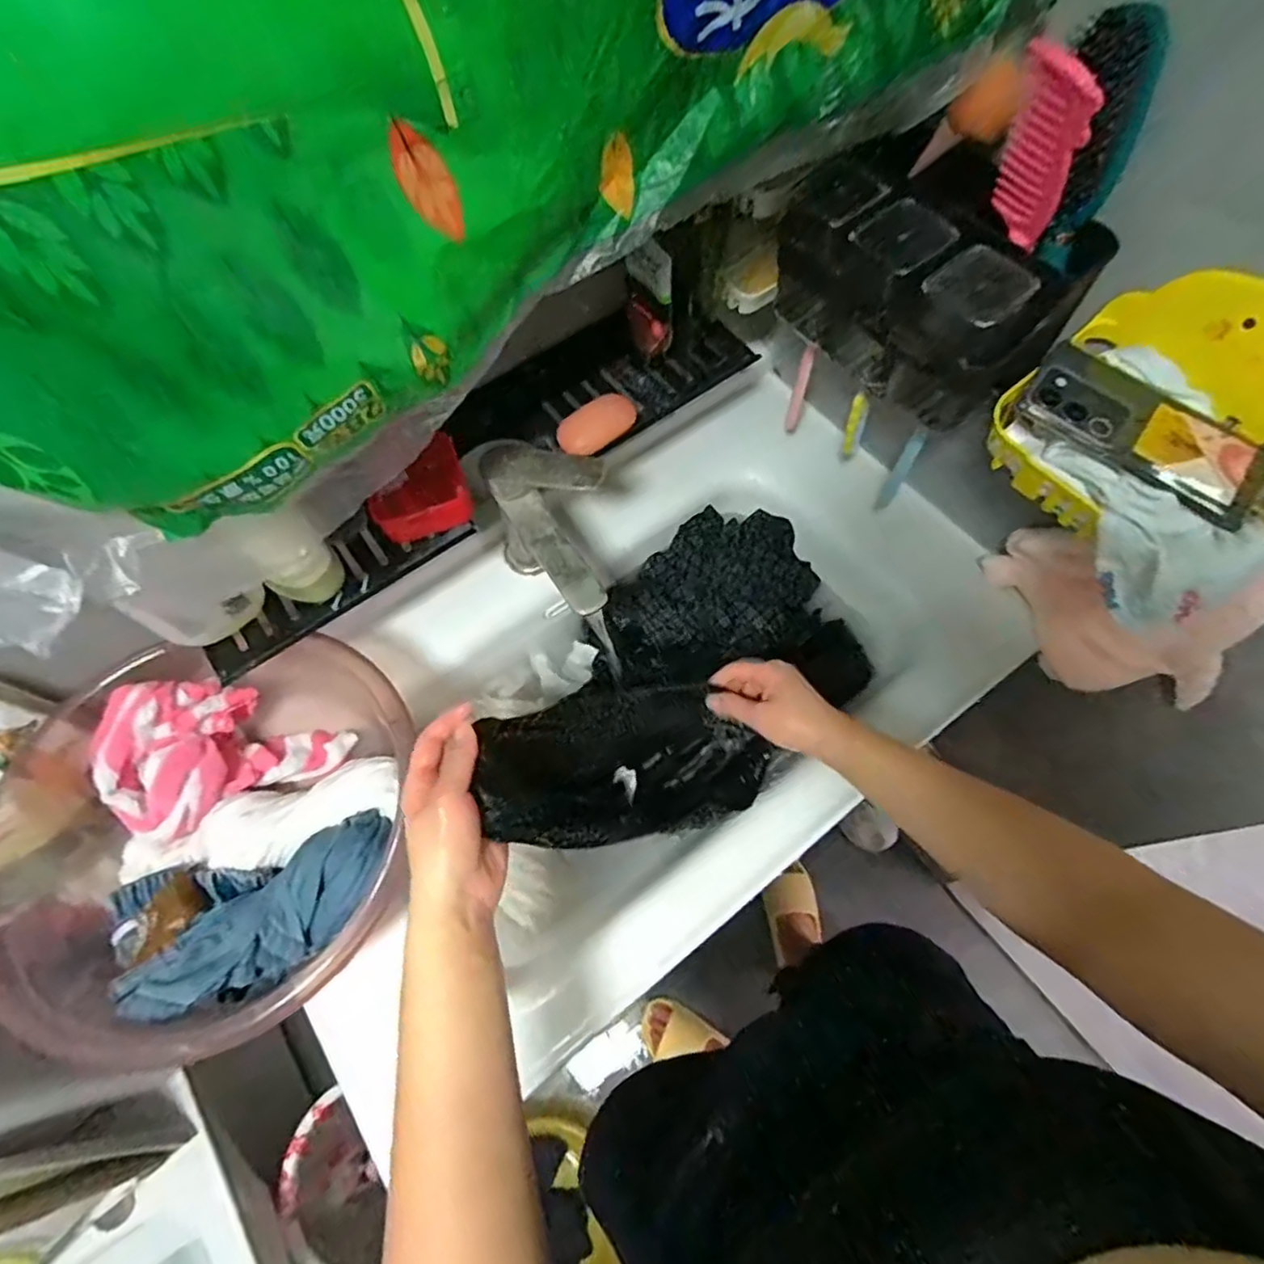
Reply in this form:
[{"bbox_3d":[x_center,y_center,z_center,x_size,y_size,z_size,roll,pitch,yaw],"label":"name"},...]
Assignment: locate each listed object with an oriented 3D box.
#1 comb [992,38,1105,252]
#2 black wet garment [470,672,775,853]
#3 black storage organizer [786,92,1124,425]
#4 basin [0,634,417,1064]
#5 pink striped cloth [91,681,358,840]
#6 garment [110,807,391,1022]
[{"bbox_3d":[0.260,-0.305,0.418,0.007,0.130,0.050,-38,71,5],"label":"comb"},{"bbox_3d":[-0.008,0.097,0.519,0.080,0.264,0.128,-40,61,33],"label":"black wet garment"},{"bbox_3d":[0.241,-0.295,0.530,0.129,0.154,0.221,-34,69,-13],"label":"black storage organizer"},{"bbox_3d":[-0.369,0.167,0.575,0.314,0.137,0.303,-1,65,1],"label":"basin"},{"bbox_3d":[-0.380,0.125,0.599,0.160,0.115,0.140,13,66,7],"label":"pink striped cloth"},{"bbox_3d":[-0.317,0.232,0.533,0.238,0.062,0.120,-15,66,-5],"label":"garment"}]

